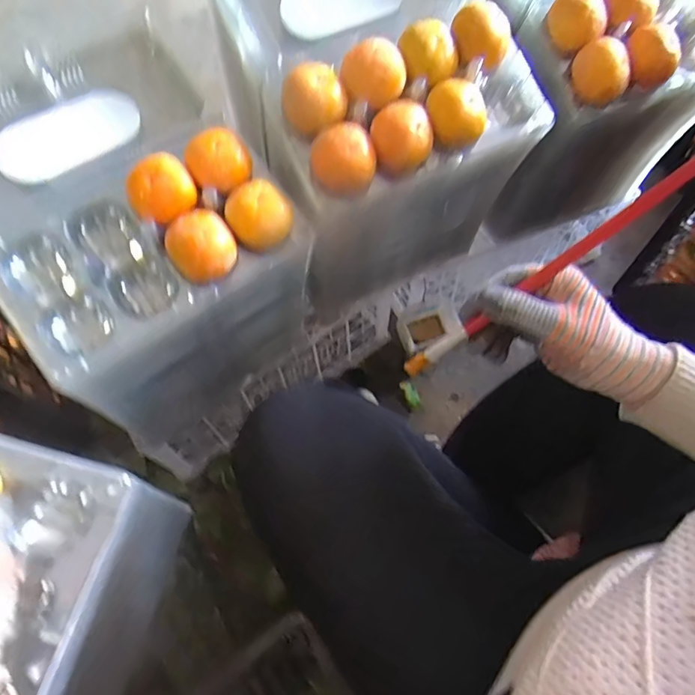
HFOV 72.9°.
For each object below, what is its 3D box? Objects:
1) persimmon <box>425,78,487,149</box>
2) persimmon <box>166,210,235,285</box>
[{"bbox_3d":[0.105,-0.227,0.446,0.047,0.051,0.047,-1,62,1],"label":"persimmon"},{"bbox_3d":[-0.125,-0.087,0.405,0.054,0.044,0.046,-29,65,-13],"label":"persimmon"}]

